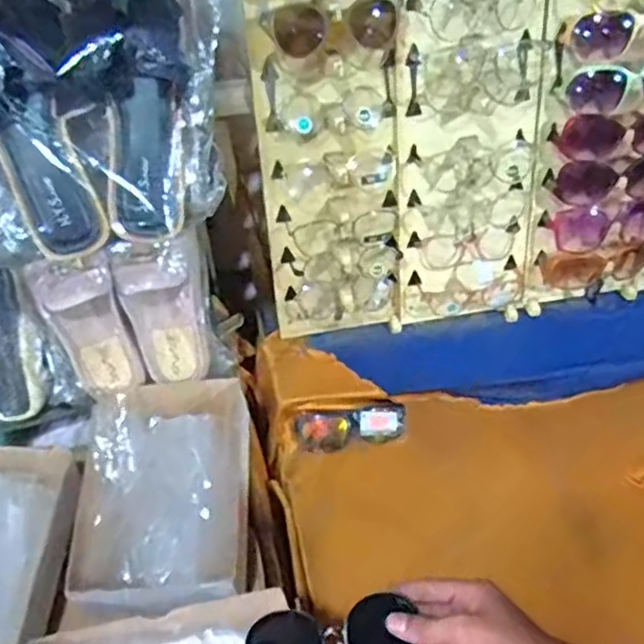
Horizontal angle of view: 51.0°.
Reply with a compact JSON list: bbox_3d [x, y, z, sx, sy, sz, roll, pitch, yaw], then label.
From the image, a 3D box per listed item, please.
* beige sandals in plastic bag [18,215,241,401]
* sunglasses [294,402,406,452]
[{"bbox_3d":[-0.208,-0.003,0.747,0.191,0.191,0.070,-11,32,-4],"label":"beige sandals in plastic bag"},{"bbox_3d":[0.037,0.133,0.863,0.136,0.037,0.044,-3,50,-1],"label":"sunglasses"}]

